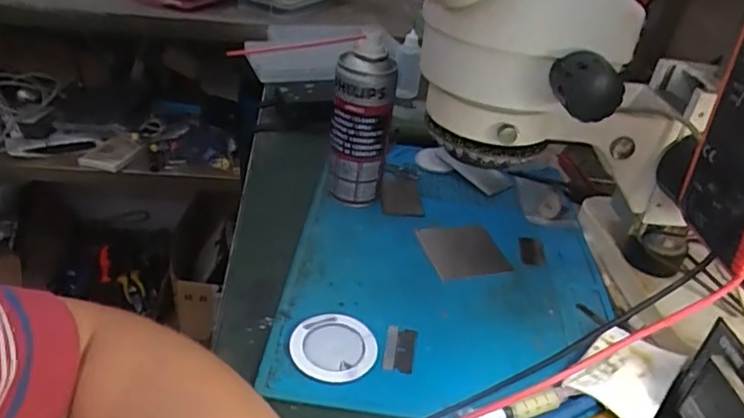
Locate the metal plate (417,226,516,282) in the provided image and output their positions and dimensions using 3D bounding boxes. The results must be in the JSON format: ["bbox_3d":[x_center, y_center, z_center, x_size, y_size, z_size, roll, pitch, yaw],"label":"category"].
[{"bbox_3d":[0.075,0.033,0.489,0.061,0.010,0.070,-9,33,-15],"label":"metal plate"}]

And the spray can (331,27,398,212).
[{"bbox_3d":[-0.010,-0.075,0.498,0.048,0.151,0.052,4,33,-3],"label":"spray can"}]

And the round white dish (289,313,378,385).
[{"bbox_3d":[-0.025,0.090,0.378,0.055,0.007,0.055,4,33,-3],"label":"round white dish"}]

